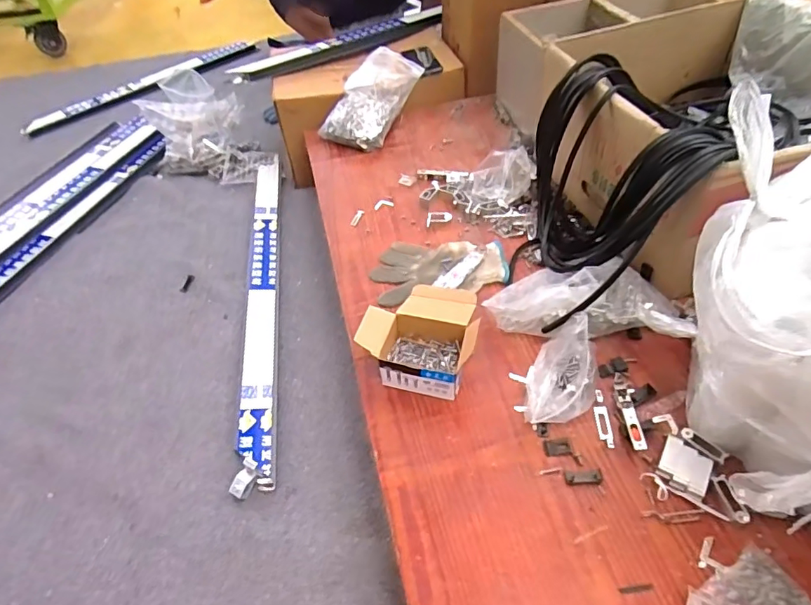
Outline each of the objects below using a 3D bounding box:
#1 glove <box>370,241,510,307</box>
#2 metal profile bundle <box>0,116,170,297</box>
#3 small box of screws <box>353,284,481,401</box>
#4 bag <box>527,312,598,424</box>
[{"bbox_3d":[0.058,-0.057,0.873,0.222,0.026,0.139,5,48,9],"label":"glove"},{"bbox_3d":[-0.939,-0.241,1.339,0.281,0.057,0.834,14,50,16],"label":"metal profile bundle"},{"bbox_3d":[0.032,0.033,0.757,0.159,0.085,0.197,13,51,17],"label":"small box of screws"},{"bbox_3d":[0.211,0.086,0.675,0.084,0.102,0.156,16,52,19],"label":"bag"}]

